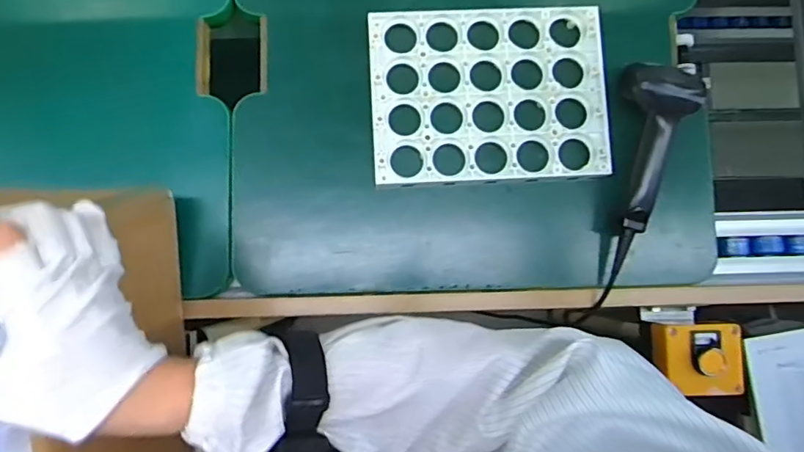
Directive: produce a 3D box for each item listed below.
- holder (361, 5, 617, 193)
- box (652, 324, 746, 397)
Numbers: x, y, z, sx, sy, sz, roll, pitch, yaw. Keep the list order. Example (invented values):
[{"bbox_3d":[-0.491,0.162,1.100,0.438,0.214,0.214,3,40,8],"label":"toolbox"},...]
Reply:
[{"bbox_3d":[0.087,-0.133,0.557,0.233,0.017,0.176,-2,85,-2],"label":"holder"},{"bbox_3d":[0.297,0.132,0.551,0.079,0.046,0.067,-1,85,-2],"label":"box"}]

